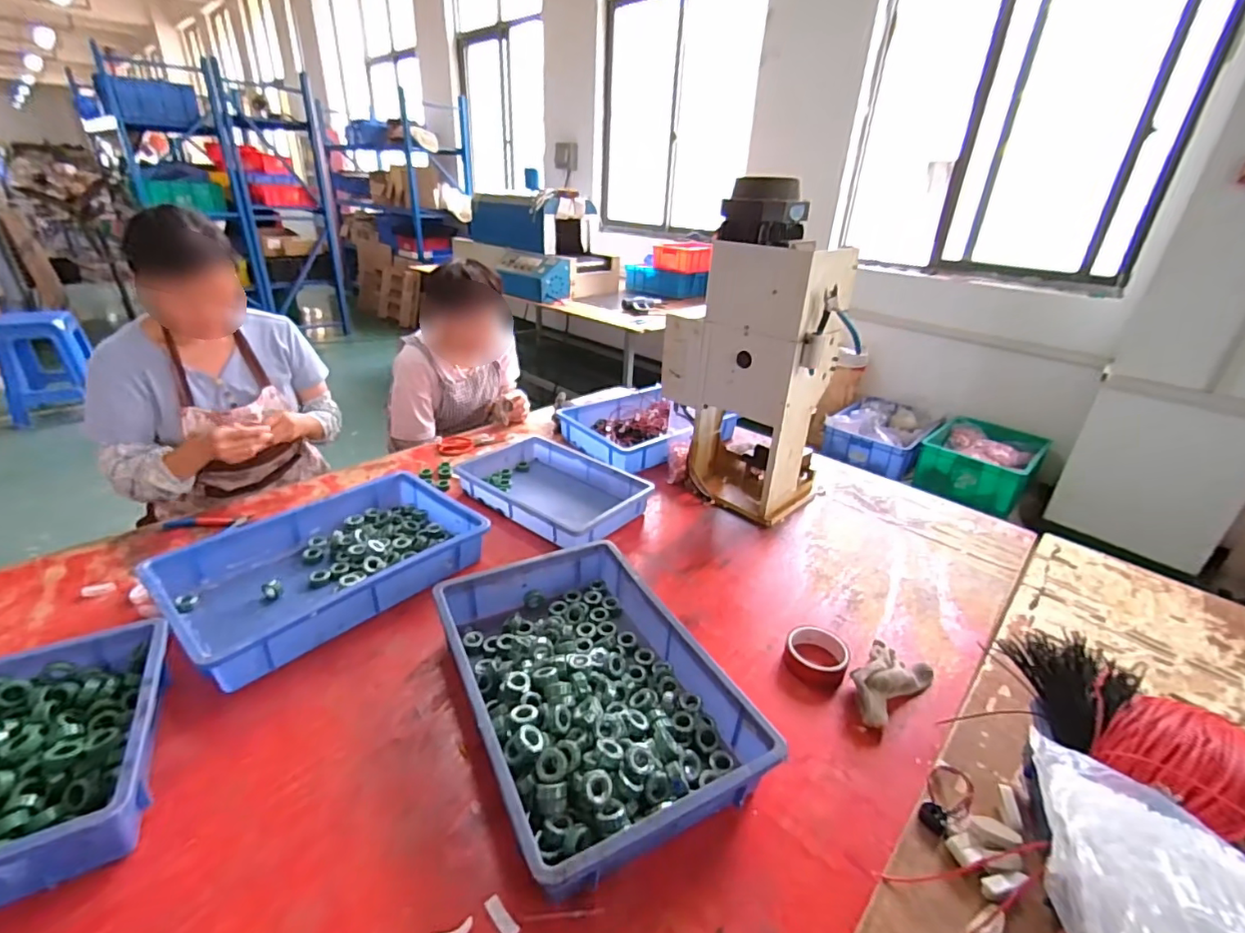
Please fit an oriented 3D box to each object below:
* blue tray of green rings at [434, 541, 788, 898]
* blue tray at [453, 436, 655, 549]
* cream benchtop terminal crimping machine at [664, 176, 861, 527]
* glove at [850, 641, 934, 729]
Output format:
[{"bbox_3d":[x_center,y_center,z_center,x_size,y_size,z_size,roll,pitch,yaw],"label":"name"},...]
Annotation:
[{"bbox_3d":[-0.051,0.275,0.705,0.285,0.082,0.445,-11,31,-27],"label":"blue tray of green rings"},{"bbox_3d":[-0.158,0.046,1.189,0.388,0.060,0.256,24,33,34],"label":"blue tray"},{"bbox_3d":[0.280,-0.226,1.150,0.203,0.609,0.323,-20,36,-38],"label":"cream benchtop terminal crimping machine"},{"bbox_3d":[0.369,0.297,0.748,0.085,0.049,0.158,25,34,35],"label":"glove"}]

